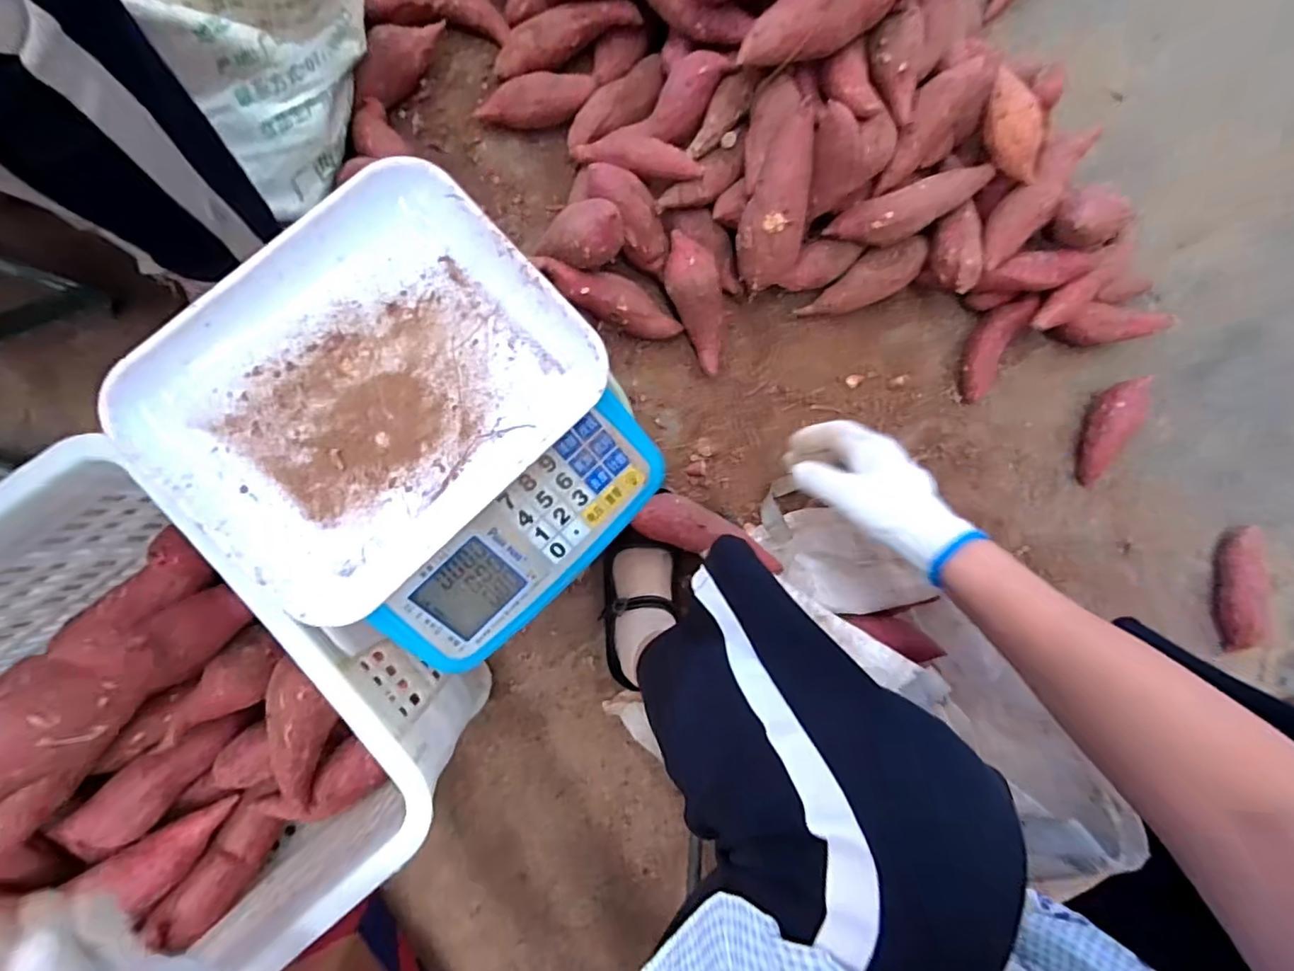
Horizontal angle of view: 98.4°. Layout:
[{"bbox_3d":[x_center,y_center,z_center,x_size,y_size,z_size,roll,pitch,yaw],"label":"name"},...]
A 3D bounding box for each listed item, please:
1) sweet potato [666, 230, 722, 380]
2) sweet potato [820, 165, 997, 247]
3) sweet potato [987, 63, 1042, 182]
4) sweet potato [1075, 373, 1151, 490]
[{"bbox_3d":[0.064,-0.220,0.682,0.056,0.048,0.165,-21,115,-8],"label":"sweet potato"},{"bbox_3d":[0.324,-0.331,0.666,0.212,0.053,0.055,-19,92,6],"label":"sweet potato"},{"bbox_3d":[0.430,-0.418,0.649,0.048,0.040,0.128,-30,110,-7],"label":"sweet potato"},{"bbox_3d":[0.665,-0.082,0.807,0.053,0.044,0.167,13,106,-7],"label":"sweet potato"}]

